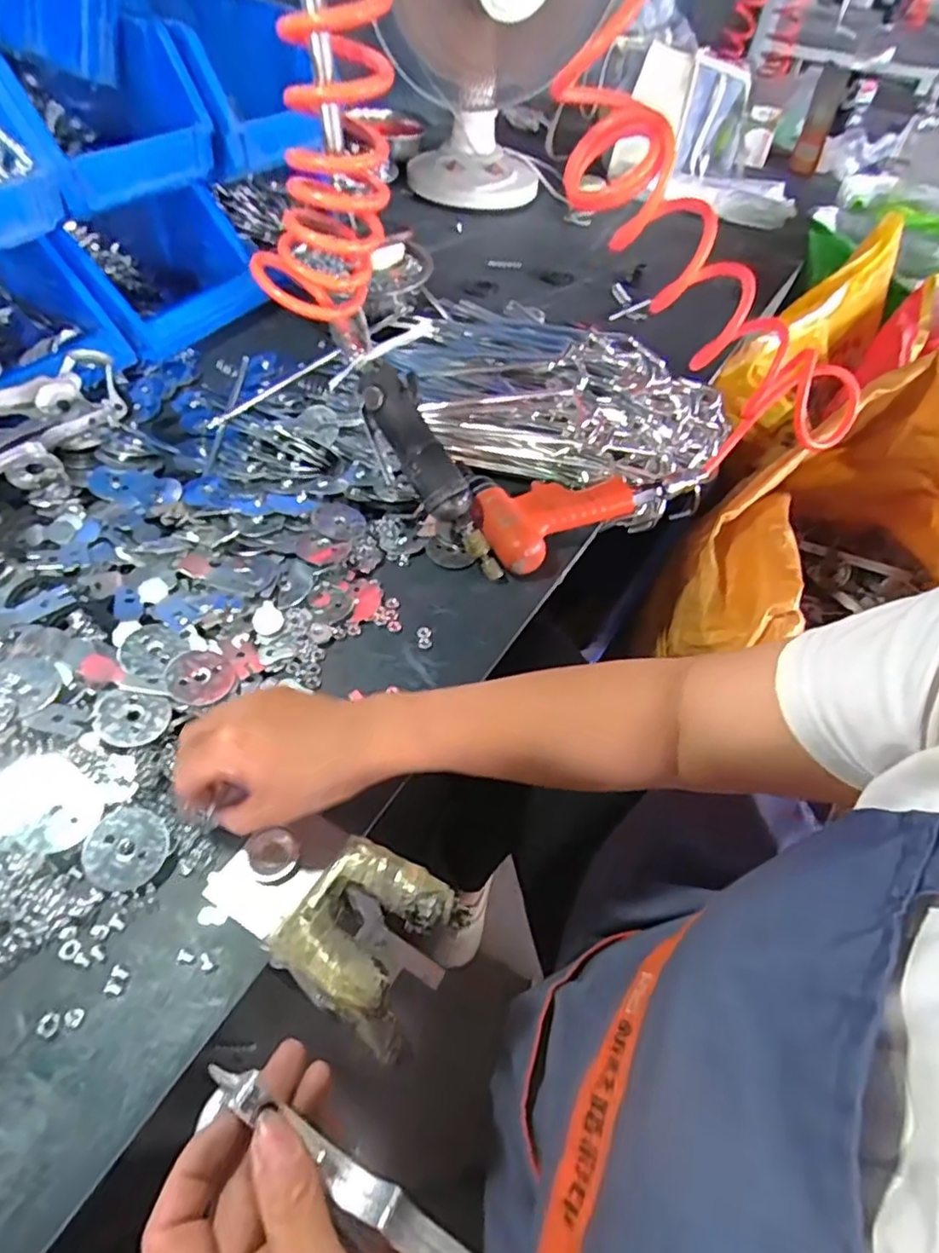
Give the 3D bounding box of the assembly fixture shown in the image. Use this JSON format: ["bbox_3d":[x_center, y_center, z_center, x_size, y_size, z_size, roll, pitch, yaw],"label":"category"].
[{"bbox_3d":[-0.080,0.159,0.364,0.140,0.032,0.083,27,53,16],"label":"assembly fixture"}]

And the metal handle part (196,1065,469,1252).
[{"bbox_3d":[-0.022,0.219,0.232,0.162,0.017,0.013,30,54,13],"label":"metal handle part"}]

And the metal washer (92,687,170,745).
[{"bbox_3d":[-0.230,0.061,0.431,0.047,0.010,0.039,16,51,7],"label":"metal washer"}]

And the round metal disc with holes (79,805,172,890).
[{"bbox_3d":[-0.205,0.133,0.381,0.046,0.004,0.045,4,64,-9],"label":"round metal disc with holes"}]

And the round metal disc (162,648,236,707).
[{"bbox_3d":[-0.193,0.036,0.455,0.046,0.004,0.043,9,53,-12],"label":"round metal disc"}]

